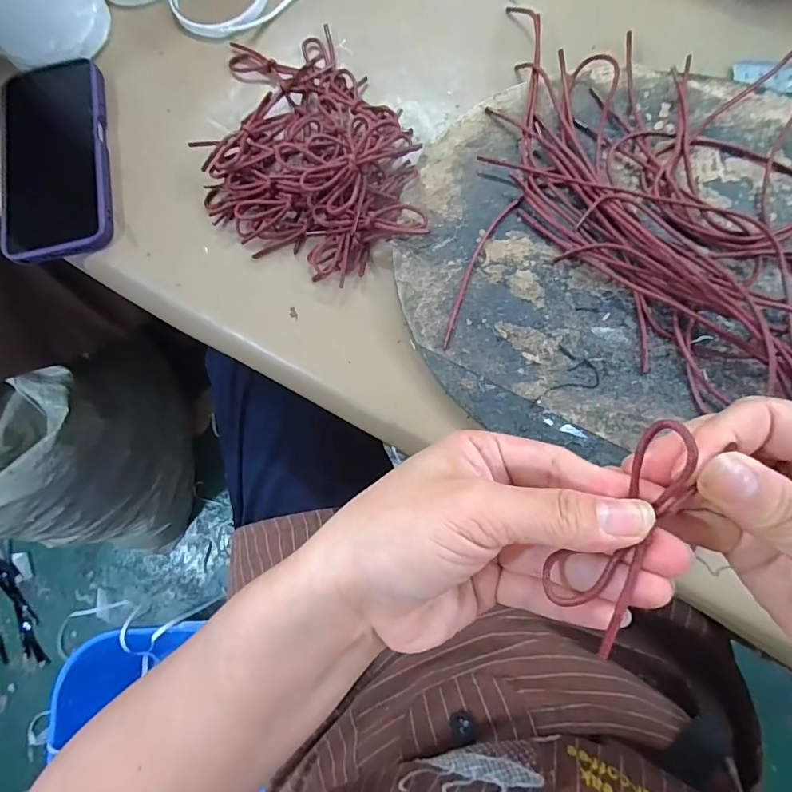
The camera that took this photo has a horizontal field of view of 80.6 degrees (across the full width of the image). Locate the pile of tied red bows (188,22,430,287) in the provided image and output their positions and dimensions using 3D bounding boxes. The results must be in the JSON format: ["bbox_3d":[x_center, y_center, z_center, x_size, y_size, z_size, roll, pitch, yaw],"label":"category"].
[{"bbox_3d":[-0.070,-0.174,0.317,0.143,0.034,0.193,-28,77,-1],"label":"pile of tied red bows"}]

